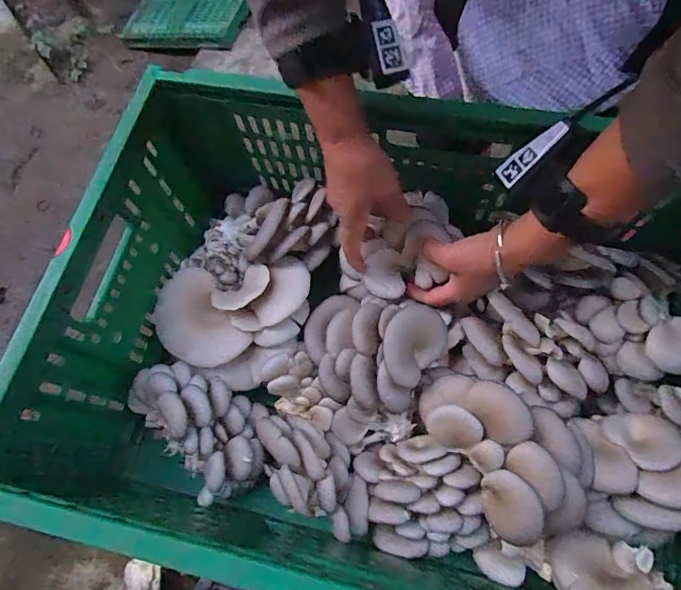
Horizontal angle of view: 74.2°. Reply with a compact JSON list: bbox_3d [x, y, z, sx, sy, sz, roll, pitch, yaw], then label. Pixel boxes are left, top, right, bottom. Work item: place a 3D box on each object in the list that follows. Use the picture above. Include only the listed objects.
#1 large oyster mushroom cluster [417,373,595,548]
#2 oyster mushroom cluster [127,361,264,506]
[{"bbox_3d":[0.137,0.137,0.384,0.146,0.061,0.112,18,71,16],"label":"large oyster mushroom cluster"},{"bbox_3d":[-0.140,0.127,0.447,0.089,0.070,0.144,-41,67,-8],"label":"oyster mushroom cluster"}]

